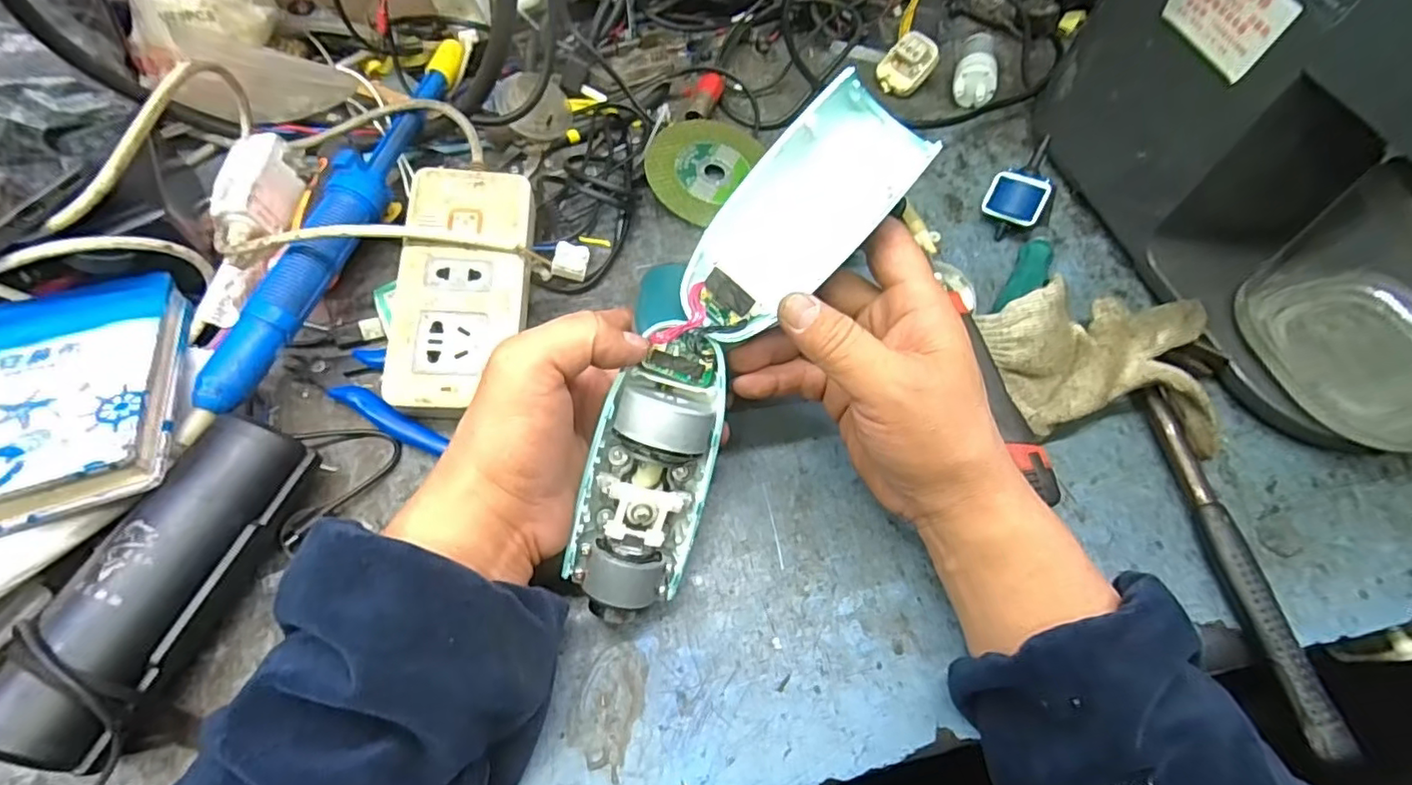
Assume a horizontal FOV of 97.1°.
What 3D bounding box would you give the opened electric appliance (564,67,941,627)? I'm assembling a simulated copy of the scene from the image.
[{"bbox_3d":[0.011,-0.022,0.297,0.068,0.039,0.264,30,93,13],"label":"opened electric appliance"}]

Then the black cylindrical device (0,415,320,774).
[{"bbox_3d":[-0.246,0.086,0.287,0.052,0.050,0.150,17,60,6],"label":"black cylindrical device"}]

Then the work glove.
[{"bbox_3d":[0.242,-0.018,0.386,0.143,0.041,0.103,7,60,0],"label":"work glove"}]

